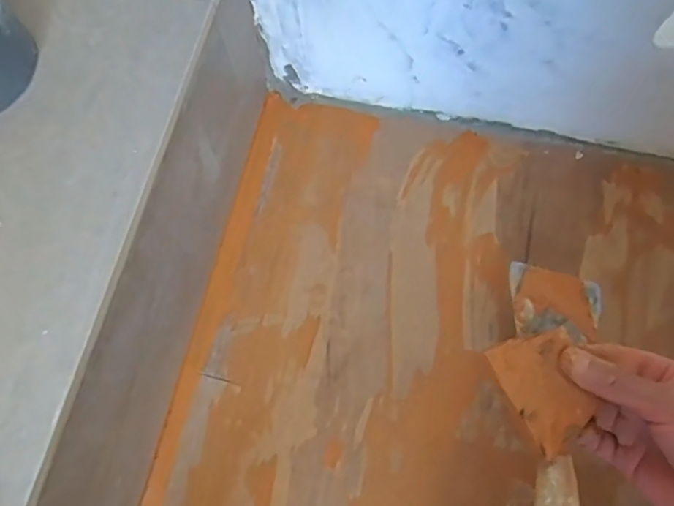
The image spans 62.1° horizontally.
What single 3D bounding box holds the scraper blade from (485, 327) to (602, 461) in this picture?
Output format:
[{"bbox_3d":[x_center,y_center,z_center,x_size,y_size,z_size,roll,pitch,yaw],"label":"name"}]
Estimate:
[{"bbox_3d":[0.133,0.081,0.347,0.054,0.005,0.069,-26,76,-17],"label":"scraper blade"}]

